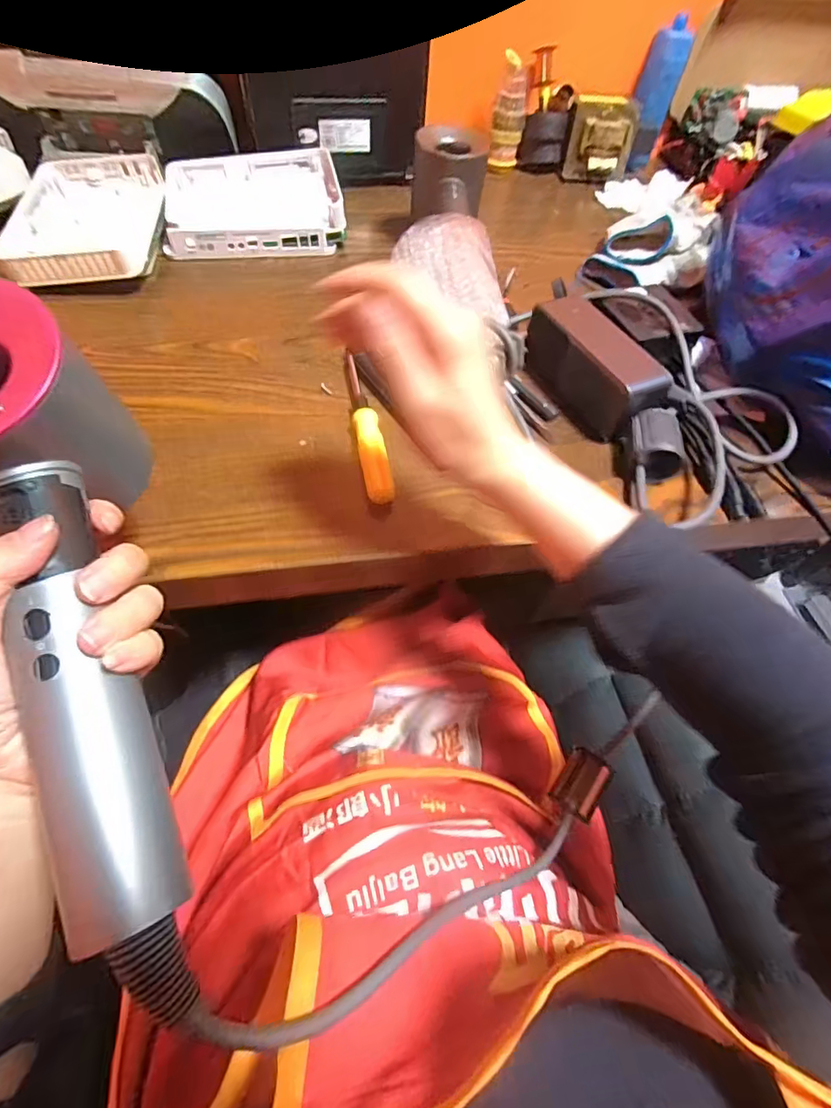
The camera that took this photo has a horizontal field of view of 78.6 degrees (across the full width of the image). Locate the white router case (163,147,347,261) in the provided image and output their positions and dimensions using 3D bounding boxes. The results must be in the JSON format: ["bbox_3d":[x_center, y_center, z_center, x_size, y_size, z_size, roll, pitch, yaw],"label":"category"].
[{"bbox_3d":[-0.176,-0.385,0.559,0.187,0.046,0.142,-9,57,-11],"label":"white router case"}]

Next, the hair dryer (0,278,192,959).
[{"bbox_3d":[-0.145,0.018,0.203,0.076,0.074,0.240,-16,80,-15],"label":"hair dryer"}]

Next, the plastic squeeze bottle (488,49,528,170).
[{"bbox_3d":[0.123,-0.587,0.679,0.047,0.105,0.035,10,55,1],"label":"plastic squeeze bottle"}]

